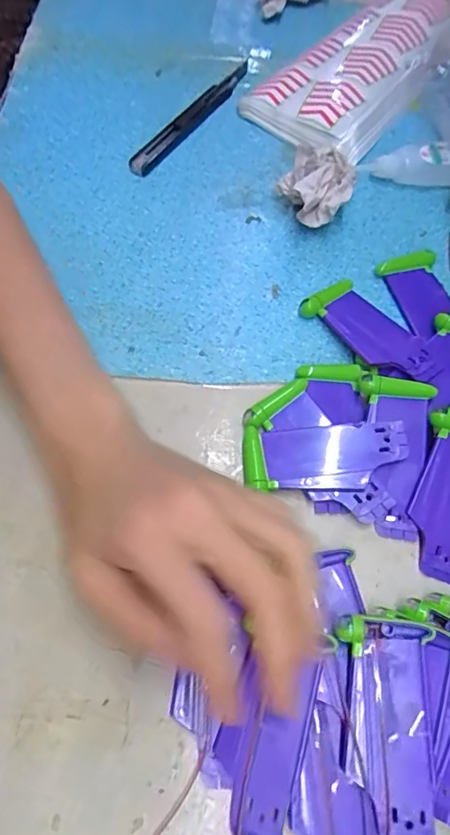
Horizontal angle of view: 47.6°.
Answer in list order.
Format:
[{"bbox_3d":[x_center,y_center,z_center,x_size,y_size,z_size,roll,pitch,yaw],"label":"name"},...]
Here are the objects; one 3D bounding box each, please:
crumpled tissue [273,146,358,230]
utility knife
[{"bbox_3d":[0.064,-0.158,0.350,0.048,0.044,0.043,-1,65,-4],"label":"crumpled tissue"},{"bbox_3d":[-0.024,-0.242,0.407,0.020,0.008,0.150,31,67,10],"label":"utility knife"}]

